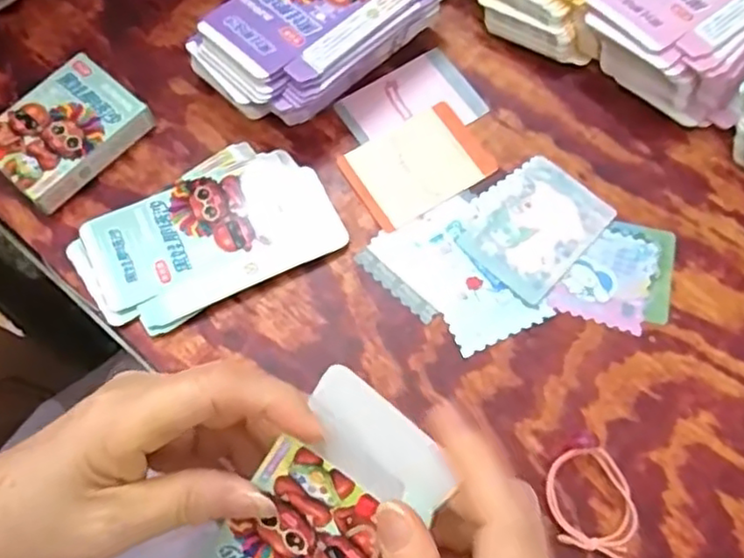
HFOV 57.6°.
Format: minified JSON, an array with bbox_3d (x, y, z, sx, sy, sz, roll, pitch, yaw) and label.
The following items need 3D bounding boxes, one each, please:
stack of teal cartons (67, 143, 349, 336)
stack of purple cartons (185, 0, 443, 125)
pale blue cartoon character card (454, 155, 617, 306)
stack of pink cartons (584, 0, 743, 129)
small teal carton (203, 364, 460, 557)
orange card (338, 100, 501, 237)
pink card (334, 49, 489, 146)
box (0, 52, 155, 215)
[{"bbox_3d":[-0.104,-0.028,0.425,0.156,0.010,0.092,-26,72,-10],"label":"stack of teal cartons"},{"bbox_3d":[-0.033,-0.165,0.453,0.157,0.051,0.091,-41,75,-14],"label":"stack of purple cartons"},{"bbox_3d":[0.104,-0.033,0.431,0.067,0.005,0.086,43,75,14],"label":"pale blue cartoon character card"},{"bbox_3d":[0.225,-0.180,0.459,0.146,0.053,0.116,-43,75,-15],"label":"stack of pink cartons"},{"bbox_3d":[-0.027,0.108,0.270,0.064,0.016,0.145,35,109,12],"label":"small teal carton"},{"bbox_3d":[0.030,-0.076,0.446,0.087,0.004,0.063,-29,72,-11],"label":"orange card"},{"bbox_3d":[0.027,-0.119,0.463,0.089,0.004,0.062,-31,73,-11],"label":"pink card"},{"bbox_3d":[-0.199,-0.096,0.441,0.065,0.024,0.093,42,75,14],"label":"box"}]

